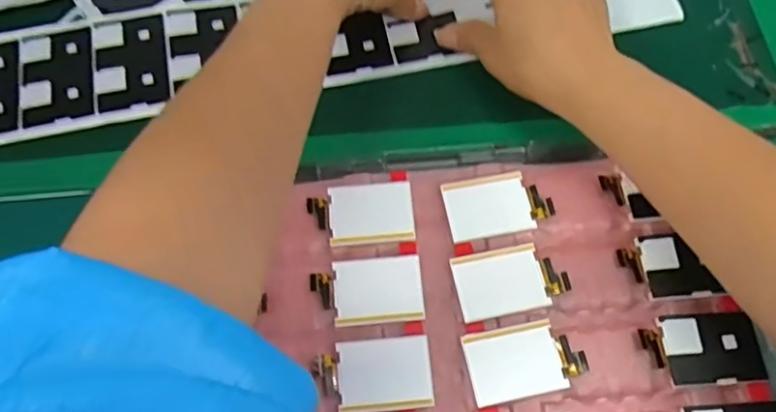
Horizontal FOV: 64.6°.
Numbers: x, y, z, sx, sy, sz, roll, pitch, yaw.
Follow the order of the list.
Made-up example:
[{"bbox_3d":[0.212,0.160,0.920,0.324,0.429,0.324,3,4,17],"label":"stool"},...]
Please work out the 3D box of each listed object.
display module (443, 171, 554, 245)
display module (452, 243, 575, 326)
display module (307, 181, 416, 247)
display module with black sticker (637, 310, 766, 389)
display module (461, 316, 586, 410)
[{"bbox_3d":[0.061,-0.002,0.341,0.057,0.004,0.035,-11,66,-5],"label":"display module"},{"bbox_3d":[0.064,0.038,0.324,0.057,0.004,0.035,-11,66,-5],"label":"display module"},{"bbox_3d":[-0.014,0.004,0.339,0.055,0.004,0.034,-6,66,-3],"label":"display module"},{"bbox_3d":[0.157,0.072,0.308,0.055,0.009,0.034,-3,66,-2],"label":"display module with black sticker"},{"bbox_3d":[0.069,0.077,0.308,0.057,0.004,0.035,-11,66,-5],"label":"display module"}]

